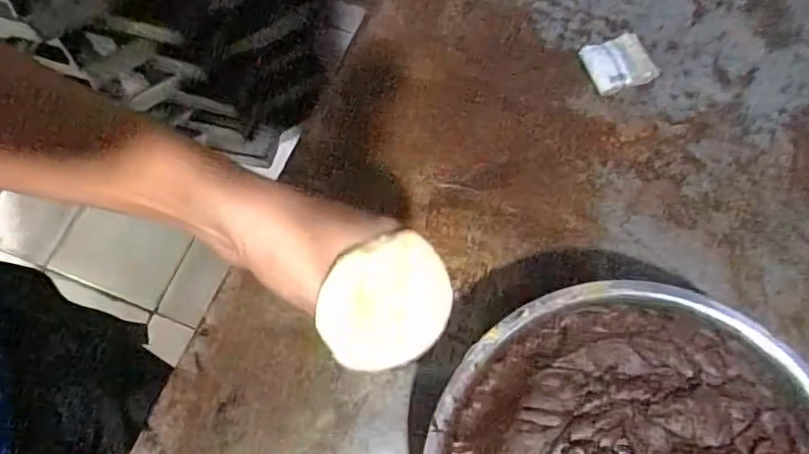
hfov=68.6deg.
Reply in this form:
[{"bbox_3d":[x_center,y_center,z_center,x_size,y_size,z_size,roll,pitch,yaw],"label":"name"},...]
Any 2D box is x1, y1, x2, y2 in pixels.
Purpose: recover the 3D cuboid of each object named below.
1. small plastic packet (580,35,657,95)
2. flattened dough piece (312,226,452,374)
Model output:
[{"bbox_3d":[0.264,-0.202,0.732,0.077,0.014,0.068,-18,71,-8],"label":"small plastic packet"},{"bbox_3d":[-0.010,0.043,0.328,0.075,0.007,0.068,-23,102,-18],"label":"flattened dough piece"}]

